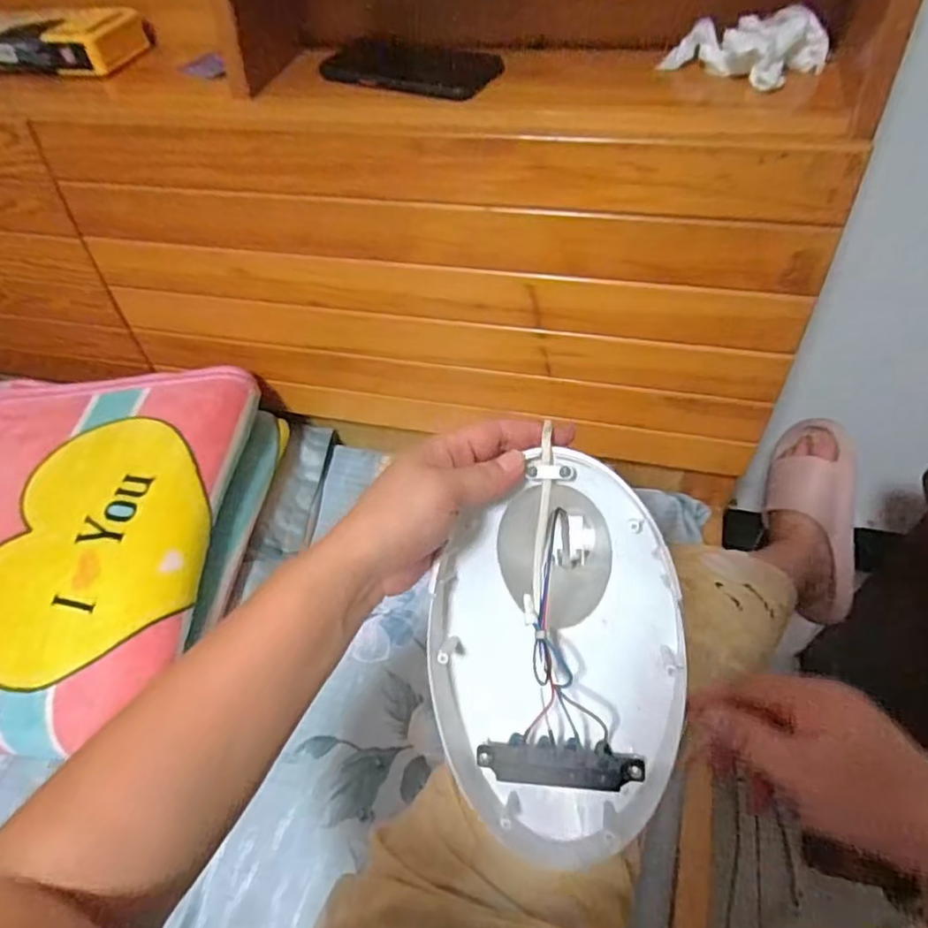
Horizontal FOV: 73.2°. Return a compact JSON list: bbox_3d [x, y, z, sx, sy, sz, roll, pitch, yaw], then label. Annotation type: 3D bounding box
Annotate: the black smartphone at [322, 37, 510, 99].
[{"bbox_3d":[-0.053,-0.362,0.569,0.166,0.013,0.070,22,61,18],"label":"black smartphone"}]

